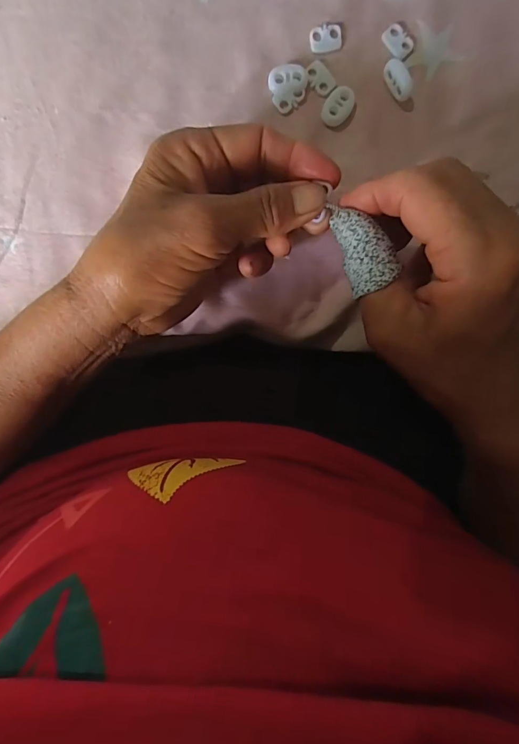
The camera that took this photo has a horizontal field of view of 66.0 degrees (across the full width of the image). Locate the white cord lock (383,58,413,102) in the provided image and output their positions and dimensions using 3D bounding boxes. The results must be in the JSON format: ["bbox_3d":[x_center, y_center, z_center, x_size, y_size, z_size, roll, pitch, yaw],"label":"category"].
[{"bbox_3d":[0.079,-0.167,0.230,0.009,0.011,0.022,-34,96,2],"label":"white cord lock"}]

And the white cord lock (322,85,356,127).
[{"bbox_3d":[0.046,-0.155,0.233,0.015,0.005,0.021,30,95,-4],"label":"white cord lock"}]

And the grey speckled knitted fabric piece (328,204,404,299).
[{"bbox_3d":[0.048,-0.058,0.184,0.022,0.012,0.042,-20,96,1],"label":"grey speckled knitted fabric piece"}]

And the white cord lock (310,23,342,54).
[{"bbox_3d":[0.038,-0.192,0.229,0.018,0.004,0.013,-14,96,0],"label":"white cord lock"}]

